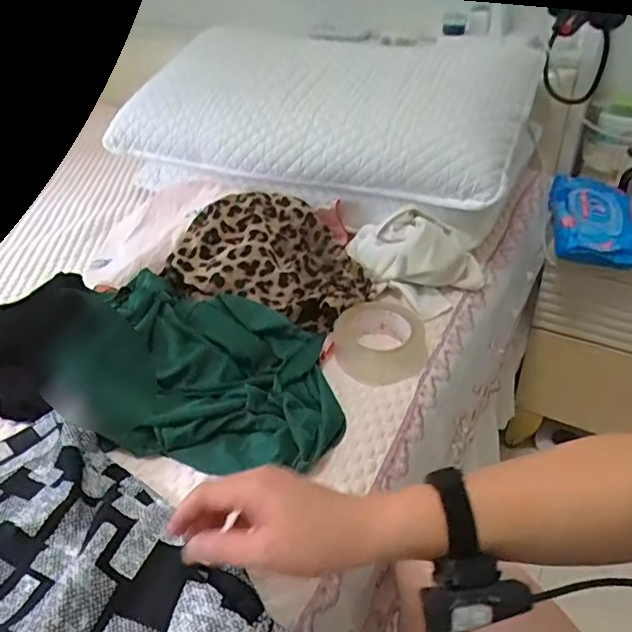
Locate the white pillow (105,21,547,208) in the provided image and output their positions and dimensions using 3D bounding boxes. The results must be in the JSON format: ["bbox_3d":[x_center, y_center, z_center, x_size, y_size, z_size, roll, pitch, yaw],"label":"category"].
[{"bbox_3d":[0.015,-0.379,0.953,0.643,0.071,0.402,14,56,19],"label":"white pillow"}]

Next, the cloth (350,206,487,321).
[{"bbox_3d":[0.136,-0.090,0.800,0.165,0.114,0.115,27,45,35],"label":"cloth"}]

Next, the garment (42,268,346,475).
[{"bbox_3d":[-0.136,0.049,0.637,0.342,0.062,0.218,12,38,20],"label":"garment"}]

